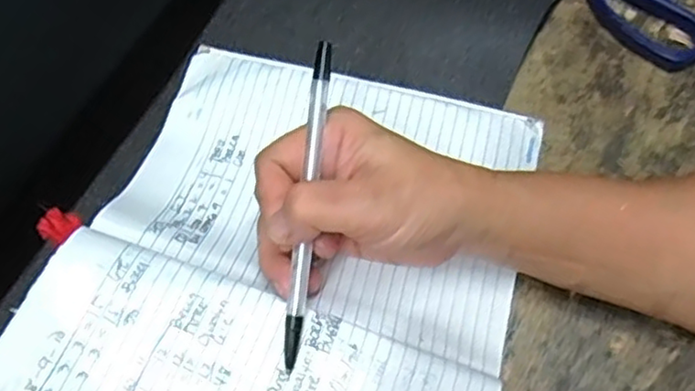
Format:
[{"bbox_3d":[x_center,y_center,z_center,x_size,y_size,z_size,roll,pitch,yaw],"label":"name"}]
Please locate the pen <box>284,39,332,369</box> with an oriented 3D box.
[{"bbox_3d":[-0.017,0.004,0.284,0.008,0.009,0.137,6,88,5],"label":"pen"}]

